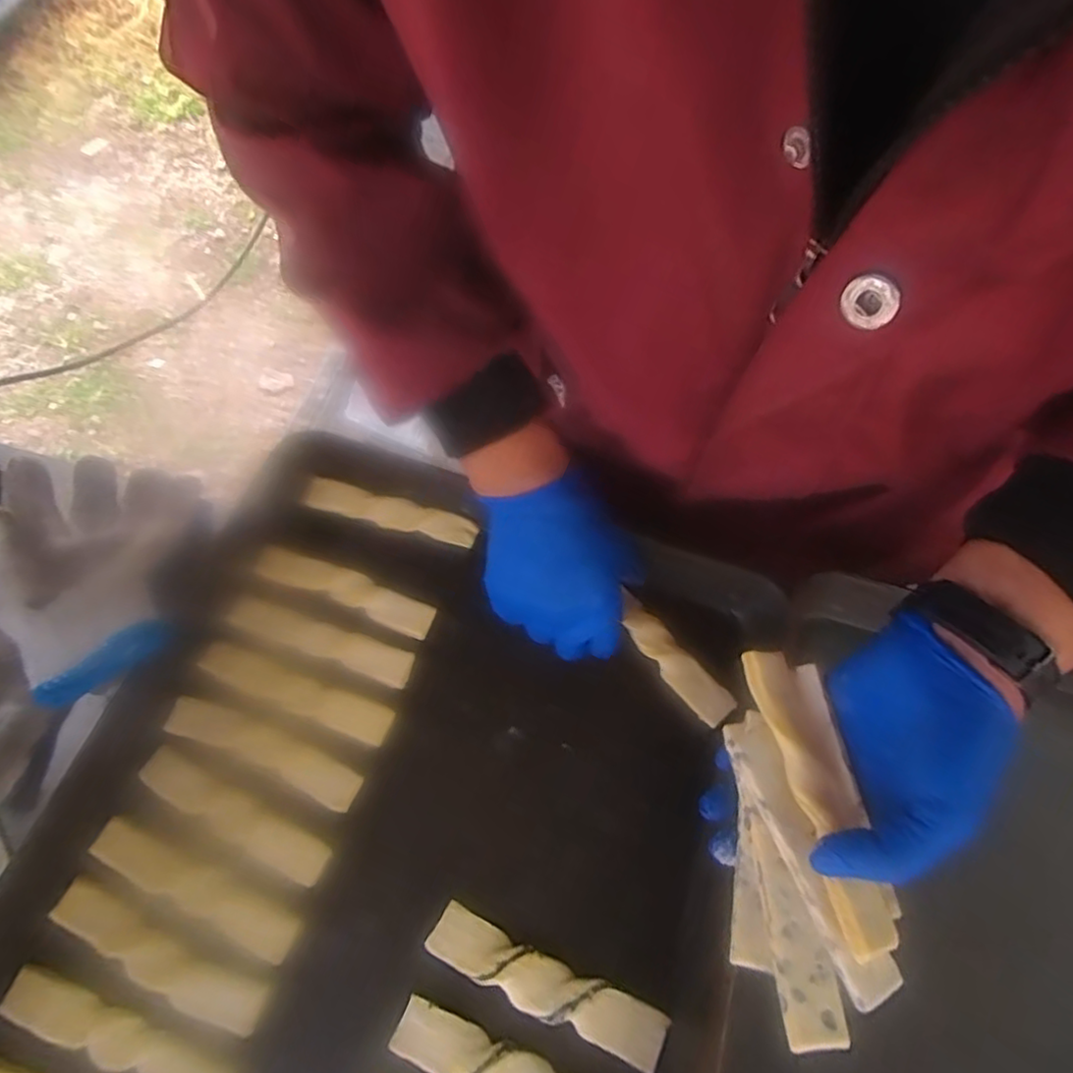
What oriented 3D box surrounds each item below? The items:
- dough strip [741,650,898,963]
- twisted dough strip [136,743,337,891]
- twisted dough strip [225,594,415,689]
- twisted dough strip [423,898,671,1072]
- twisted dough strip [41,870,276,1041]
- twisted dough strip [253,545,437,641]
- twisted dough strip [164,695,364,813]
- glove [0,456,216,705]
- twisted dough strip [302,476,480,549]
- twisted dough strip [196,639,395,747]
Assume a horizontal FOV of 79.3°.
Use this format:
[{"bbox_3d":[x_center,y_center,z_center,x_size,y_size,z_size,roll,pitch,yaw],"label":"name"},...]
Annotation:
[{"bbox_3d":[0.133,0.120,0.310,0.026,0.010,0.136,-12,62,-5],"label":"dough strip"},{"bbox_3d":[-0.199,0.183,0.426,0.139,0.008,0.026,26,68,11],"label":"twisted dough strip"},{"bbox_3d":[-0.157,0.075,0.474,0.137,0.015,0.026,18,67,8],"label":"twisted dough strip"},{"bbox_3d":[0.005,0.263,0.380,0.143,0.007,0.031,22,67,10],"label":"twisted dough strip"},{"bbox_3d":[-0.228,0.253,0.388,0.140,0.012,0.029,24,68,11],"label":"twisted dough strip"},{"bbox_3d":[-0.143,0.039,0.488,0.137,0.016,0.029,19,67,9],"label":"twisted dough strip"},{"bbox_3d":[-0.186,0.146,0.445,0.141,0.010,0.029,21,67,9],"label":"twisted dough strip"},{"bbox_3d":[-0.311,0.020,0.462,0.126,0.068,0.199,-19,67,-8],"label":"glove"},{"bbox_3d":[-0.116,-0.019,0.521,0.142,0.015,0.027,14,66,7],"label":"twisted dough strip"},{"bbox_3d":[-0.171,0.111,0.459,0.143,0.014,0.025,19,67,9],"label":"twisted dough strip"}]

